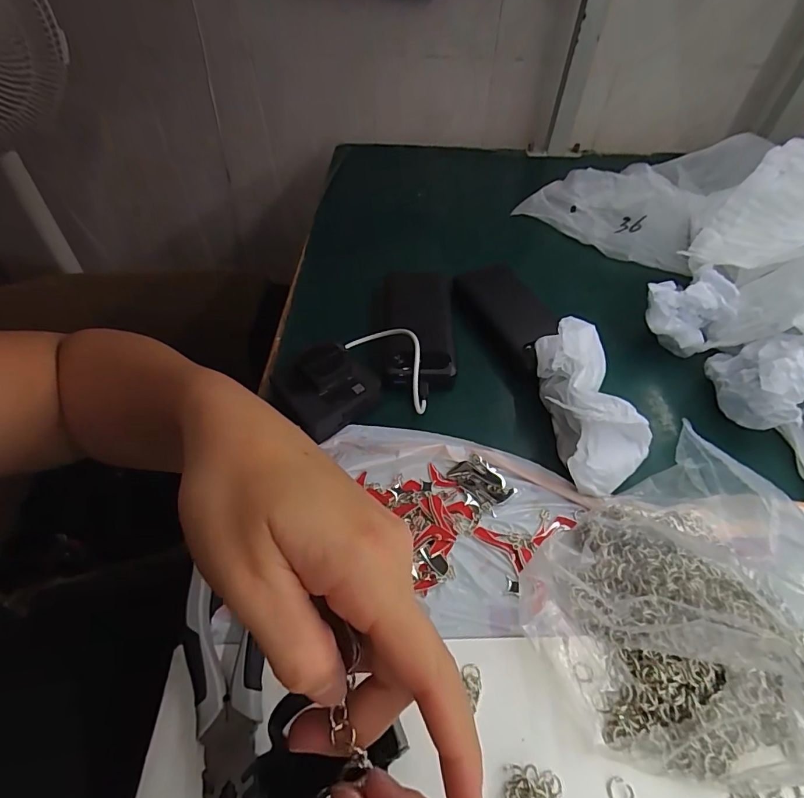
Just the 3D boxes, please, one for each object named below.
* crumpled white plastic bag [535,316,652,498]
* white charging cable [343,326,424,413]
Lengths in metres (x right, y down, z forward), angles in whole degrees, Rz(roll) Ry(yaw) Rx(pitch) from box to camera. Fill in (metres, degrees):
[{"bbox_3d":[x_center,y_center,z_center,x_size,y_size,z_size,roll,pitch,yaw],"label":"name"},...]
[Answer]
[{"bbox_3d":[0.157,0.001,0.375,0.067,0.074,0.145,-6,65,-4],"label":"crumpled white plastic bag"},{"bbox_3d":[-0.007,-0.041,0.409,0.041,0.039,0.103,-37,60,-25],"label":"white charging cable"}]

